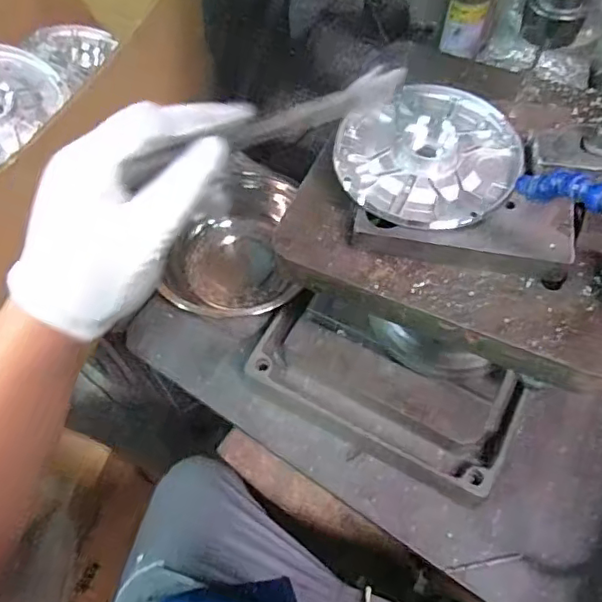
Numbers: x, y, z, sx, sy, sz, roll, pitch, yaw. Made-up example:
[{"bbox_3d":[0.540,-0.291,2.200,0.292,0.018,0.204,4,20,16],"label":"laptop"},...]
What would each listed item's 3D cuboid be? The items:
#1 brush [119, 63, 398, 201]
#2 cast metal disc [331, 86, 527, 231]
[{"bbox_3d":[-0.009,-0.098,0.307,0.181,0.023,0.015,-28,64,-30],"label":"brush"},{"bbox_3d":[0.096,-0.116,0.428,0.133,0.023,0.131,0,61,1],"label":"cast metal disc"}]

